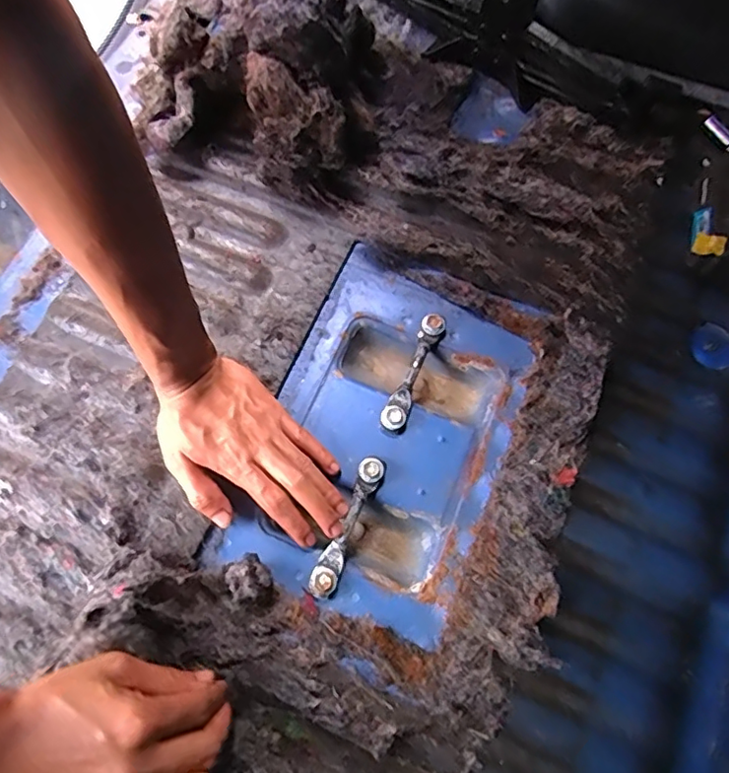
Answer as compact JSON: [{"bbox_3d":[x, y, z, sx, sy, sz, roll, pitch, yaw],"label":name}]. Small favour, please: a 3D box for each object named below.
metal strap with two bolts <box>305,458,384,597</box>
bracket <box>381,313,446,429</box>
[{"bbox_3d":[-0.015,0.118,0.473,0.022,0.010,0.121,23,73,8],"label":"metal strap with two bolts"},{"bbox_3d":[0.045,-0.014,0.521,0.021,0.012,0.117,22,73,7],"label":"bracket"}]

